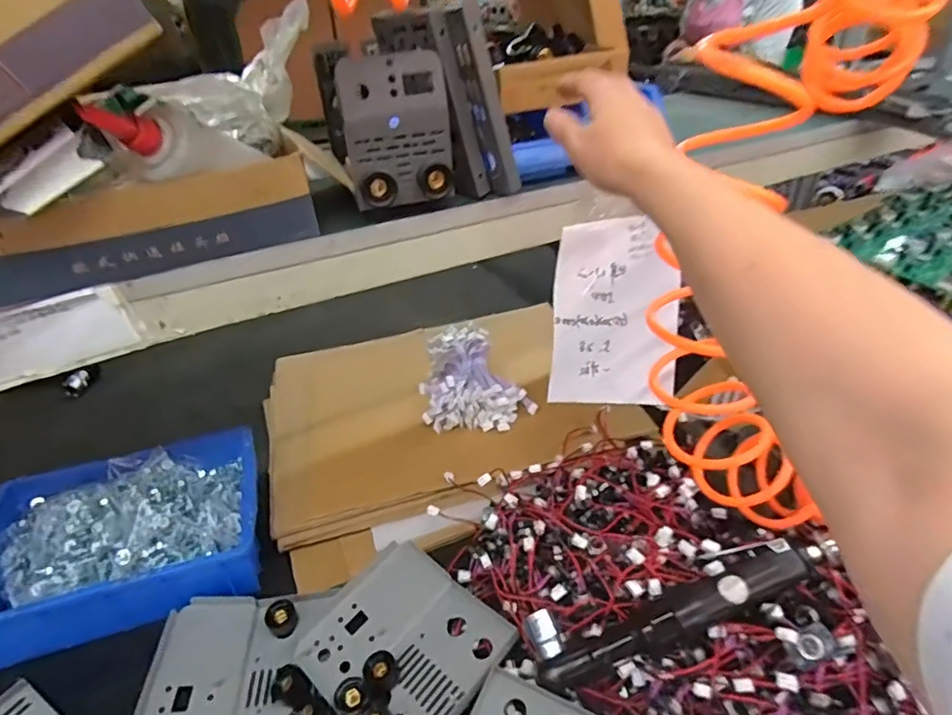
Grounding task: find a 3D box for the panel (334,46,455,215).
[{"bbox_3d":[-0.063,-0.186,0.440,0.083,0.109,0.024,-12,36,-17],"label":"panel"}]

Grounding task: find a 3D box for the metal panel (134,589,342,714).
[{"bbox_3d":[-0.219,0.295,0.504,0.160,0.030,0.148,-4,34,-7],"label":"metal panel"}]

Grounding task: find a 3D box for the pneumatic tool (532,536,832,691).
[{"bbox_3d":[0.167,0.220,0.471,0.249,0.035,0.062,-24,36,1],"label":"pneumatic tool"}]

